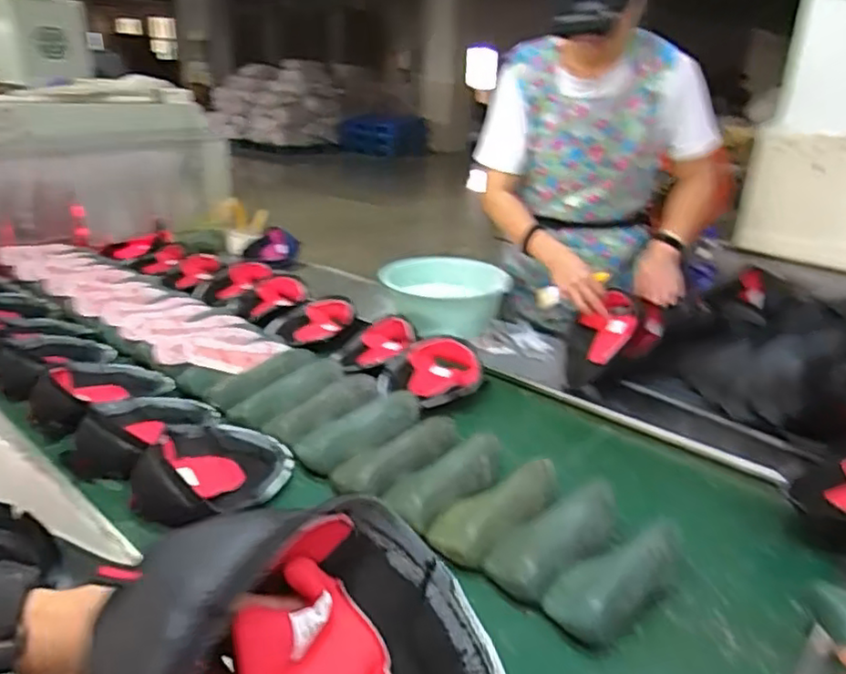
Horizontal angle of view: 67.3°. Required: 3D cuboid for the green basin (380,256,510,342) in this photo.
[{"bbox_3d":[0.061,-0.095,1.574,0.300,0.119,0.322,3,23,-1],"label":"green basin"}]

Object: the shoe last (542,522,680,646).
[{"bbox_3d":[0.242,0.293,0.788,0.195,0.079,0.097,-12,27,-32],"label":"shoe last"}]

